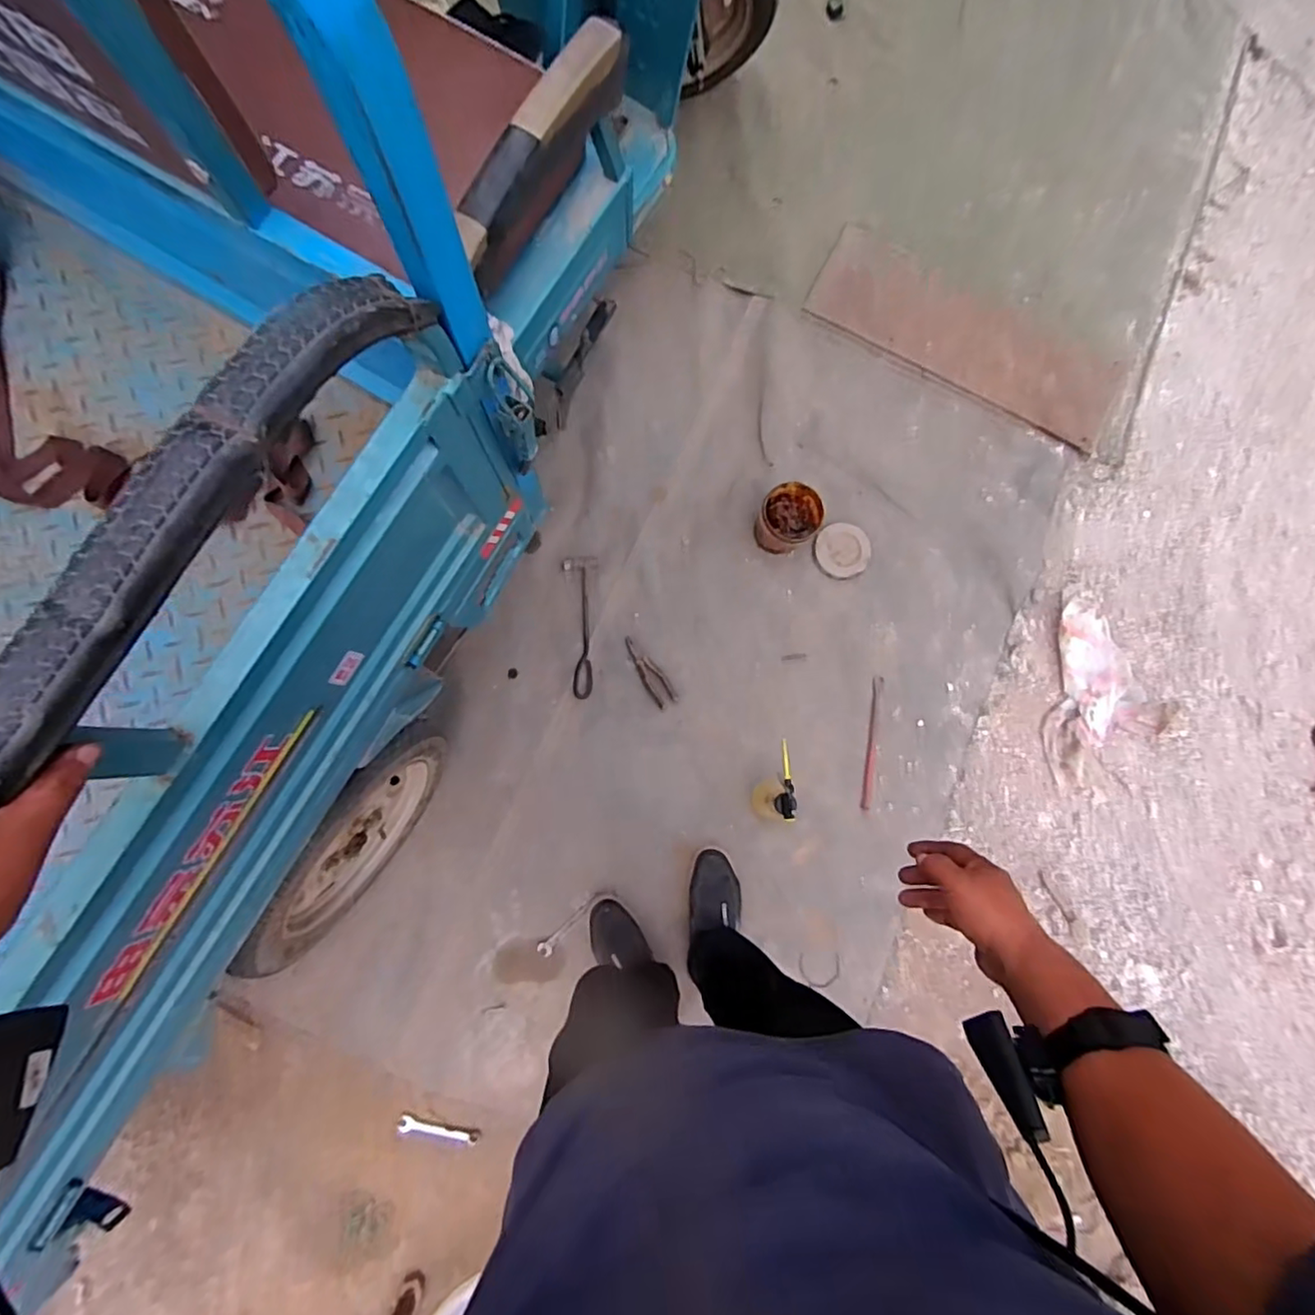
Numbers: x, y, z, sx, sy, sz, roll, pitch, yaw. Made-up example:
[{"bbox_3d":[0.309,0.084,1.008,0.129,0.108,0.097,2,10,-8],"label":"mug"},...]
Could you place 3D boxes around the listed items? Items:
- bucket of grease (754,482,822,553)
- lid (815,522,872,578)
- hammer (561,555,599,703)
[{"bbox_3d":[0.274,-0.293,1.279,0.118,0.118,0.122,1,83,-4],"label":"bucket of grease"},{"bbox_3d":[0.409,-0.239,1.318,0.119,0.012,0.120,1,83,-4],"label":"lid"},{"bbox_3d":[-0.153,-0.066,1.281,0.072,0.023,0.301,-5,83,-5],"label":"hammer"}]

